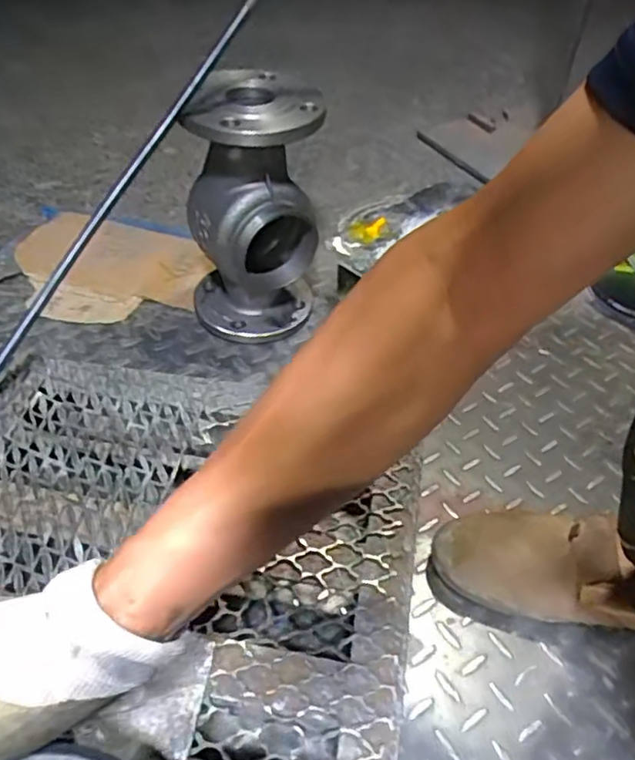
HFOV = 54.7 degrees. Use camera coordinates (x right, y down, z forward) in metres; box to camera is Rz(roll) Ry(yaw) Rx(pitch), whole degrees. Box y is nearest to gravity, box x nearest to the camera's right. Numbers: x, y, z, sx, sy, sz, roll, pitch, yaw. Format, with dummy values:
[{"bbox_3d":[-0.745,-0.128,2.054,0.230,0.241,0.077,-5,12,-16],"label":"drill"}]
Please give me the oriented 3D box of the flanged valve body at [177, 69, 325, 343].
[{"bbox_3d":[-0.077,-0.187,0.722,0.142,0.292,0.124,-11,47,-12],"label":"flanged valve body"}]

